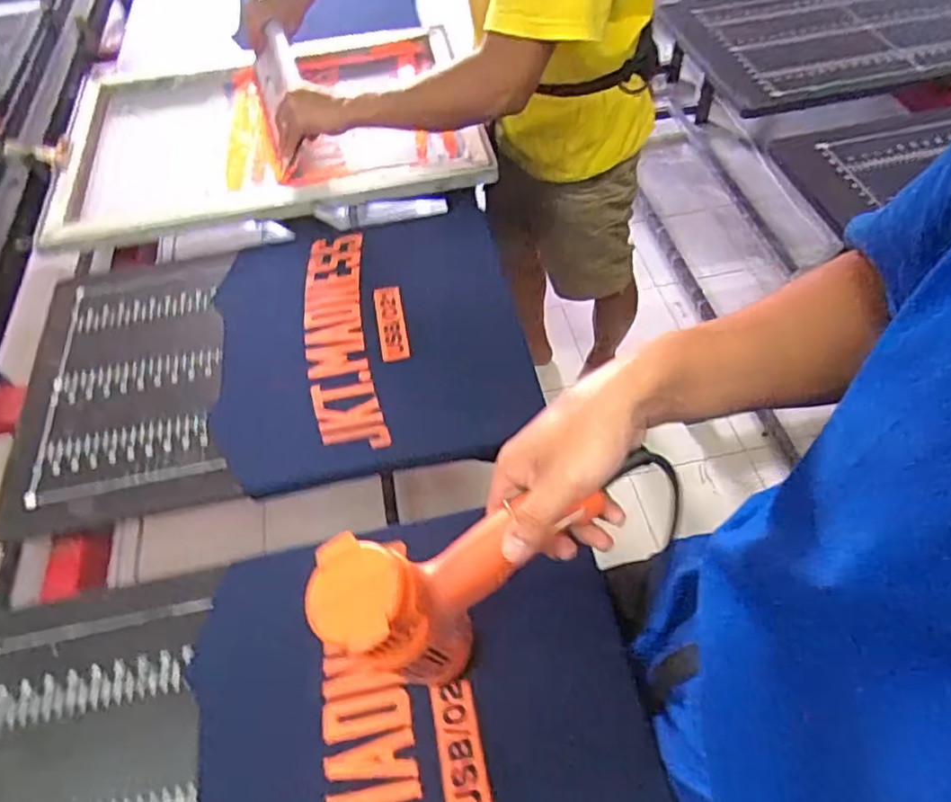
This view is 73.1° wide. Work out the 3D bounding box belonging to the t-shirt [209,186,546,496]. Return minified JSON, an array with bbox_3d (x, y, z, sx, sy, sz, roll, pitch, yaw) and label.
[{"bbox_3d":[-0.130,-0.098,0.820,0.367,0.033,0.419,-7,52,-11],"label":"t-shirt"}]

